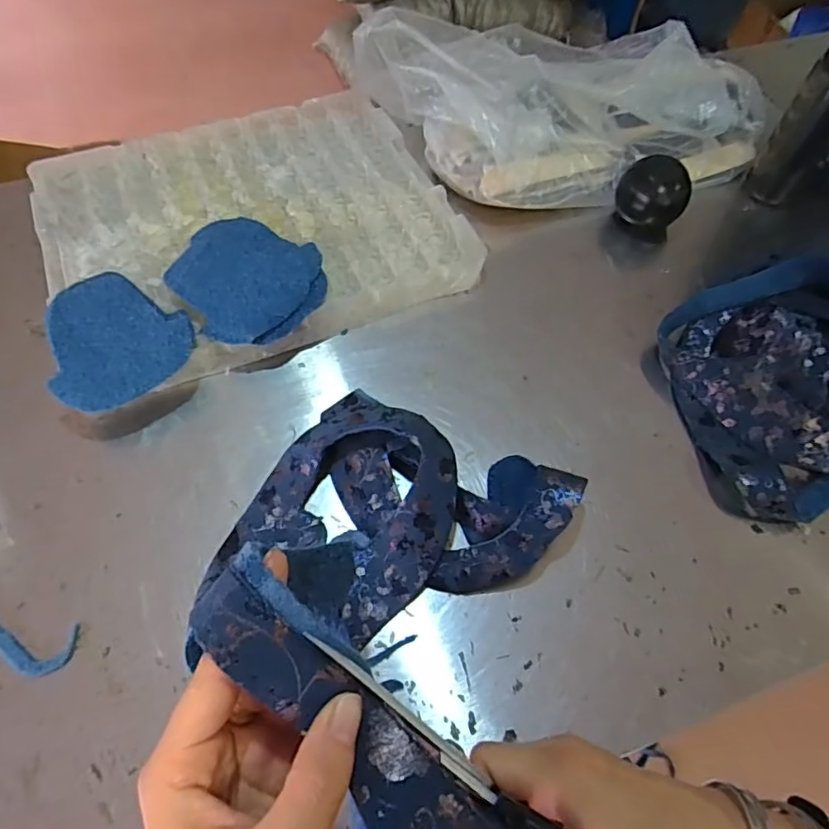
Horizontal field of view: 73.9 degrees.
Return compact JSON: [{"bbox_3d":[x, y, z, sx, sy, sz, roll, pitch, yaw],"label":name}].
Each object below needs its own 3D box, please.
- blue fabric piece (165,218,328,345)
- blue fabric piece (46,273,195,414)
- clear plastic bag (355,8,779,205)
[{"bbox_3d":[-0.177,-0.143,0.571,0.167,0.012,0.144,30,60,18],"label":"blue fabric piece"},{"bbox_3d":[-0.280,-0.080,0.527,0.121,0.012,0.159,-18,59,-12],"label":"blue fabric piece"},{"bbox_3d":[0.199,-0.416,0.709,0.492,0.105,0.306,-17,62,-12],"label":"clear plastic bag"}]

